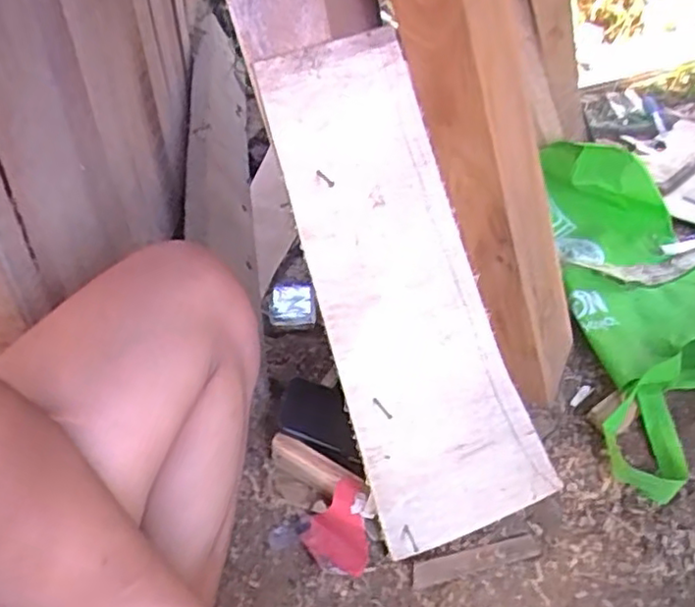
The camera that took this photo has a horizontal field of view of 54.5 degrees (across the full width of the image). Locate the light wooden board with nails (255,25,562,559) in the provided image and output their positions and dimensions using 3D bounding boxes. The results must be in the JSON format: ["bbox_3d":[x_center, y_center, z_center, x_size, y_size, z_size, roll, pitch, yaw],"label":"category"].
[{"bbox_3d":[0.068,0.022,0.562,0.162,0.470,0.014,-19,28,-8],"label":"light wooden board with nails"}]

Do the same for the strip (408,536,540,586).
[{"bbox_3d":[0.127,0.253,0.665,0.134,0.009,0.025,-11,35,-13],"label":"strip"}]

